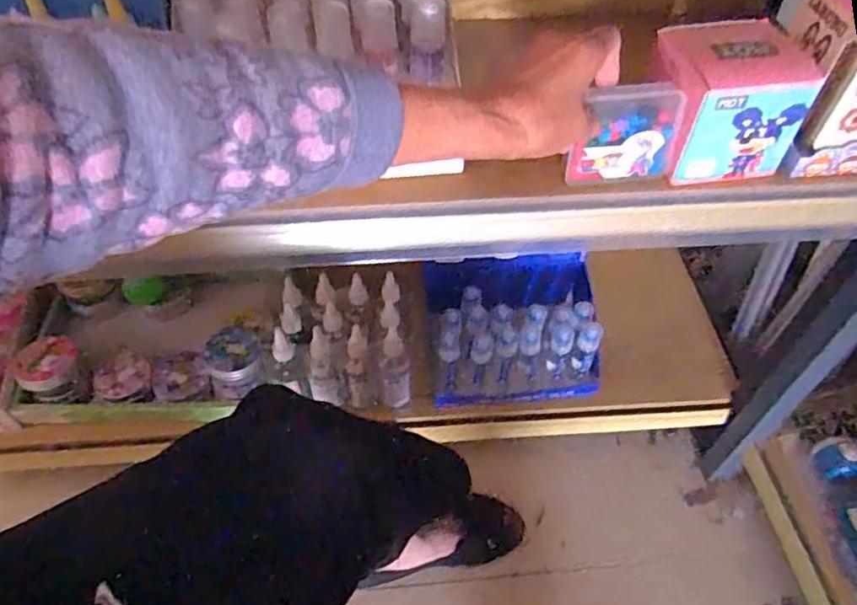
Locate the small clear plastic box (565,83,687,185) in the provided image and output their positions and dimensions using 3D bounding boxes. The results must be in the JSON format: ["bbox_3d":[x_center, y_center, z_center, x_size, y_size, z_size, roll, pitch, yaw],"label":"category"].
[{"bbox_3d":[0.152,-0.132,0.501,0.084,0.069,0.027,-8,51,-8],"label":"small clear plastic box"}]

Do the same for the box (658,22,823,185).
[{"bbox_3d":[0.233,-0.162,0.508,0.107,0.089,0.092,-2,51,-3],"label":"box"}]

